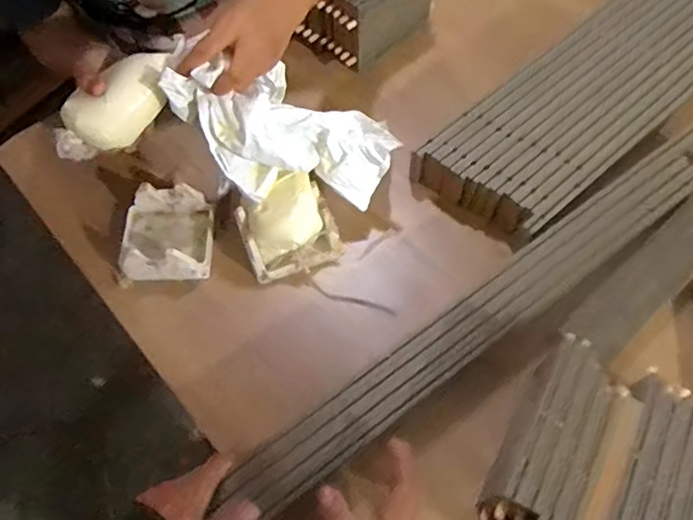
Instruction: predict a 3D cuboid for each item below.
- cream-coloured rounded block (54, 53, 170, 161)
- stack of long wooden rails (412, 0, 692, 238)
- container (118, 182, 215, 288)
[{"bbox_3d":[-0.243,-0.160,0.565,0.141,0.064,0.060,-43,67,-2],"label":"cream-coloured rounded block"},{"bbox_3d":[0.457,-0.320,0.755,0.823,0.045,0.180,-39,66,-17],"label":"stack of long wooden rails"},{"bbox_3d":[-0.225,-0.032,0.655,0.108,0.051,0.118,-4,61,1],"label":"container"}]

